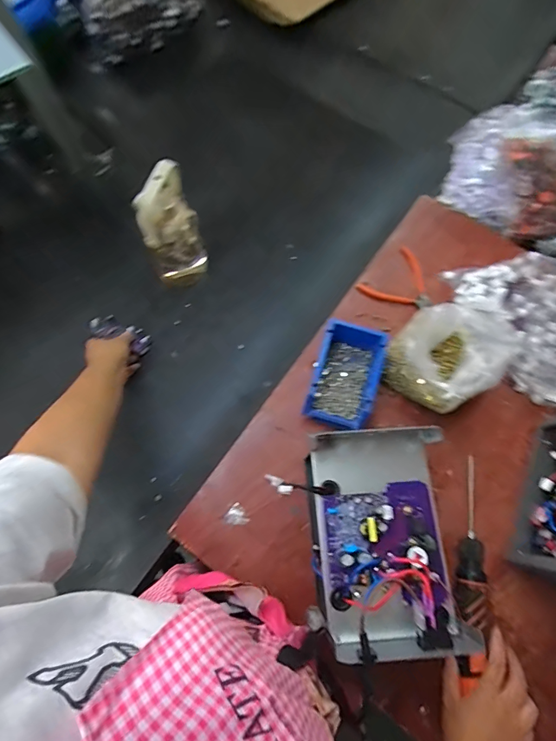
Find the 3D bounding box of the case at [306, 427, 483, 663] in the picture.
[{"bbox_3d":[0.123,0.188,0.464,0.152,0.075,0.238,-2,71,-1],"label":"case"}]

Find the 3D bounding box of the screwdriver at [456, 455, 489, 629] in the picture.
[{"bbox_3d":[0.288,0.245,0.576,0.037,0.027,0.220,14,71,4],"label":"screwdriver"}]

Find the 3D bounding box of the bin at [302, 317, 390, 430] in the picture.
[{"bbox_3d":[0.111,0.010,0.646,0.101,0.069,0.158,16,72,5],"label":"bin"}]

